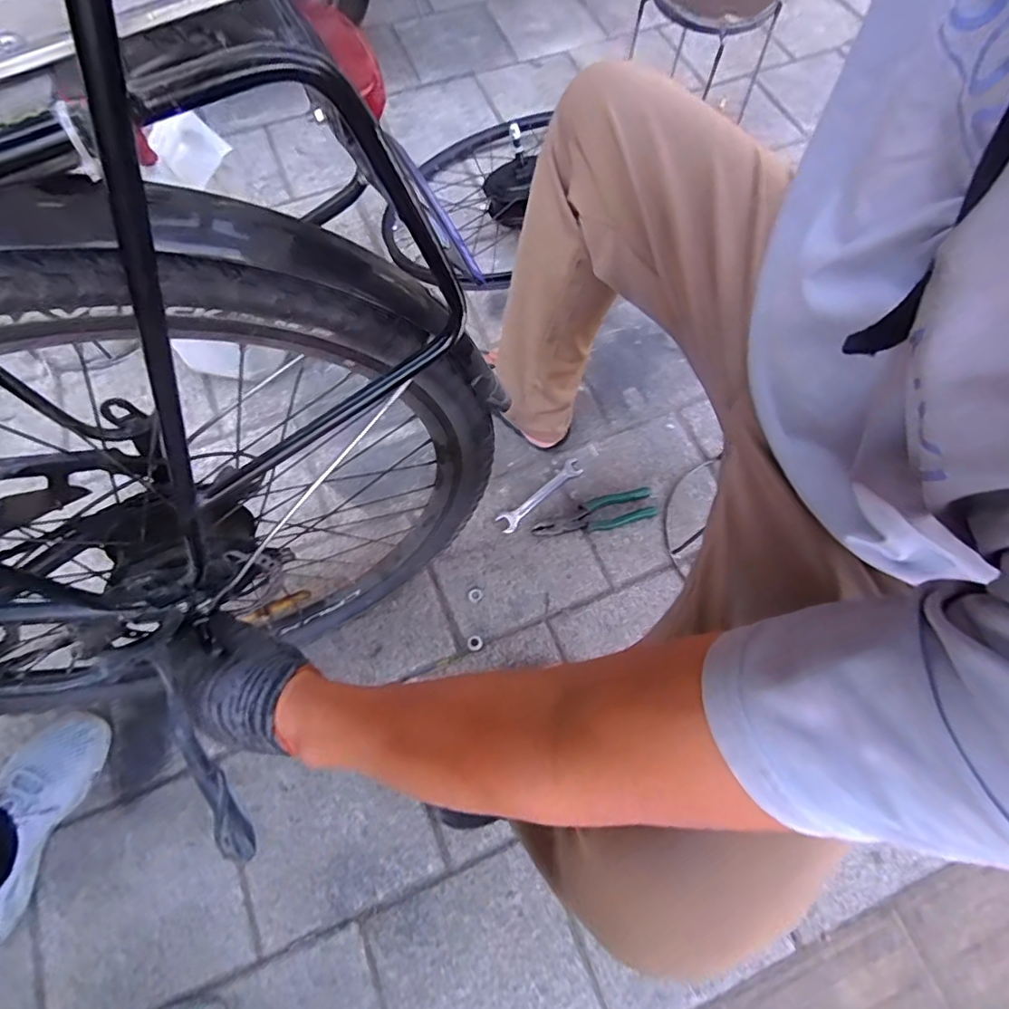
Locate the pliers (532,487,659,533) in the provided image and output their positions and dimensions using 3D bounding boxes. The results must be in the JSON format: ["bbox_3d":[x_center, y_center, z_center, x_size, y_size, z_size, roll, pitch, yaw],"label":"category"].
[{"bbox_3d":[0.147,0.017,0.877,0.203,0.011,0.053,-13,70,-5],"label":"pliers"}]

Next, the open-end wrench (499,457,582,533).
[{"bbox_3d":[0.059,-0.017,0.894,0.170,0.006,0.032,-39,74,-13],"label":"open-end wrench"}]

